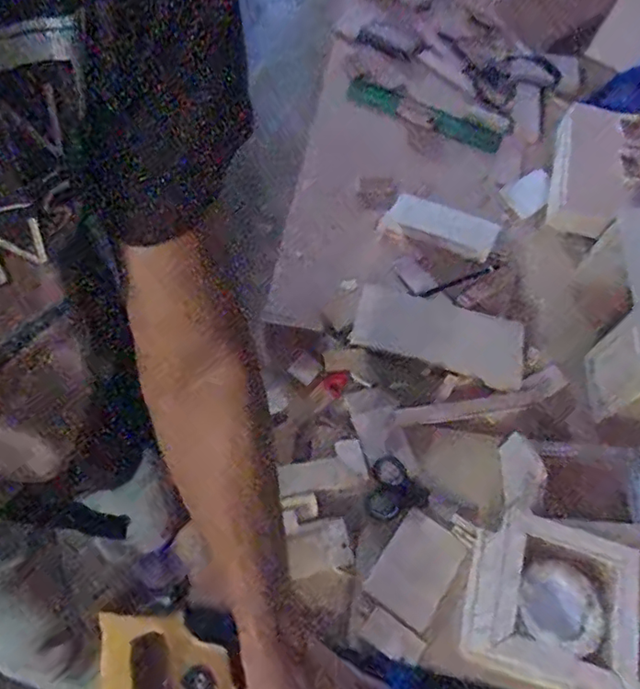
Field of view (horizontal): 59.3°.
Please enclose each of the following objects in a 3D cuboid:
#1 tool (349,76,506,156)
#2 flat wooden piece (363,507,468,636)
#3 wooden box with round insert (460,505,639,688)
[{"bbox_3d":[0.150,-0.336,0.826,0.236,0.030,0.023,28,63,9],"label":"tool"},{"bbox_3d":[0.091,0.210,0.530,0.065,0.009,0.092,34,64,12],"label":"flat wooden piece"},{"bbox_3d":[0.189,0.224,0.477,0.117,0.094,0.117,19,62,4],"label":"wooden box with round insert"}]

